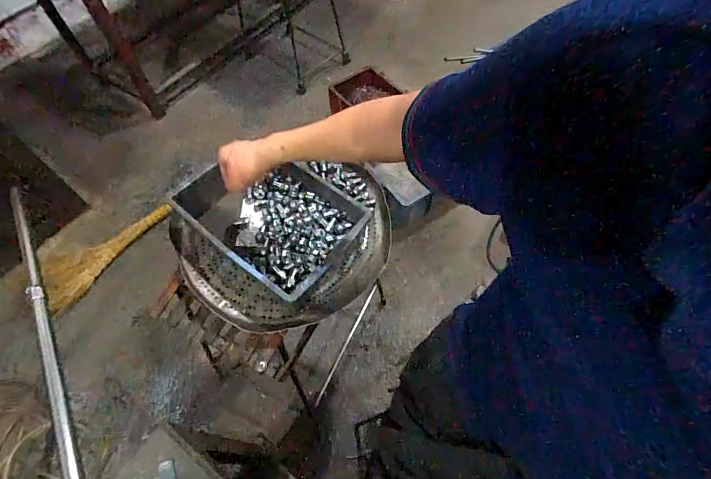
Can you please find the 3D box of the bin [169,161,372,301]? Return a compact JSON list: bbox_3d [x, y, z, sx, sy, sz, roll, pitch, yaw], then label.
[{"bbox_3d":[-0.141,-0.042,0.668,0.292,0.086,0.216,33,66,20],"label":"bin"}]

